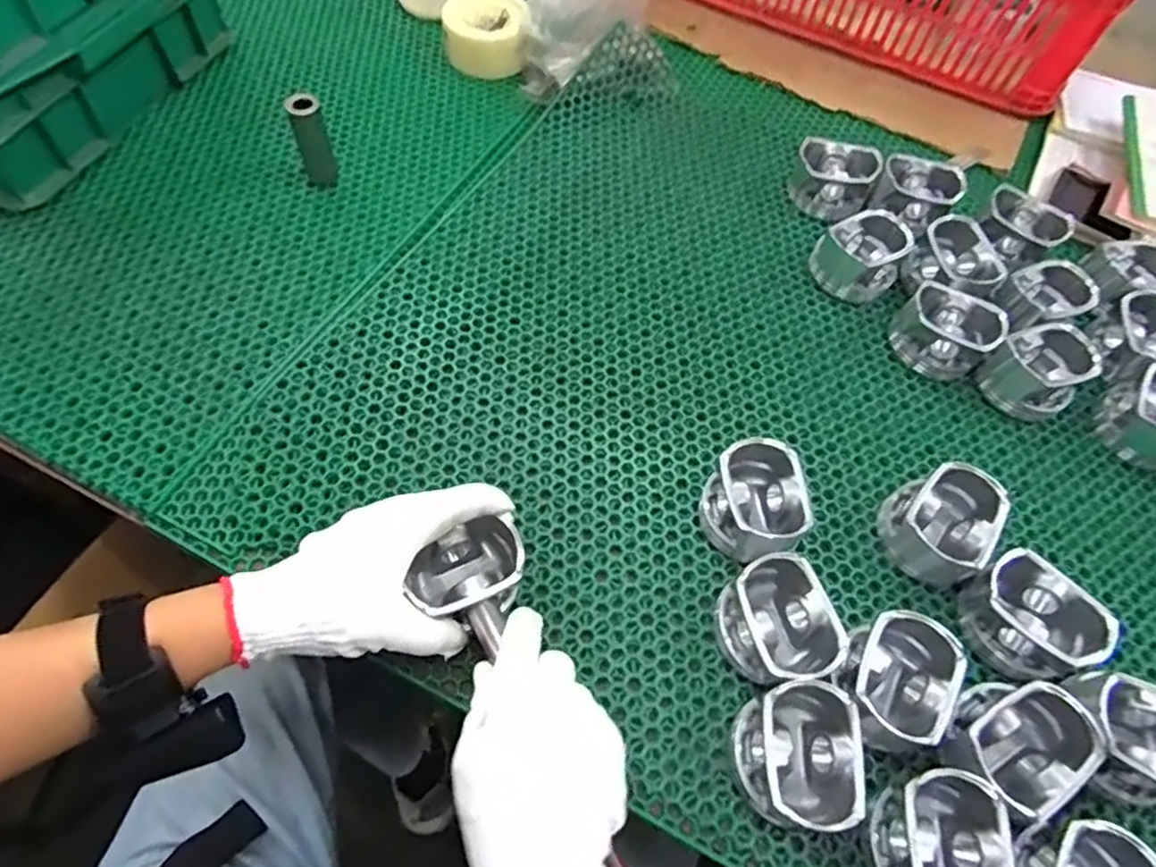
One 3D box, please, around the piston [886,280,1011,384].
[{"bbox_3d":[0.312,-0.087,0.570,0.076,0.051,0.069,38,64,17],"label":"piston"}]

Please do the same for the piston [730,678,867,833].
[{"bbox_3d":[0.130,0.191,0.395,0.066,0.052,0.073,-3,60,-7],"label":"piston"}]

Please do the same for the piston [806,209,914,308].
[{"bbox_3d":[0.255,-0.162,0.607,0.073,0.052,0.073,2,59,-4],"label":"piston"}]

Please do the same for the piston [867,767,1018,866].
[{"bbox_3d":[0.202,0.233,0.377,0.065,0.047,0.077,13,59,3],"label":"piston"}]

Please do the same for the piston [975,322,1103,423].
[{"bbox_3d":[0.382,-0.052,0.552,0.064,0.059,0.064,2,59,-4],"label":"piston"}]

